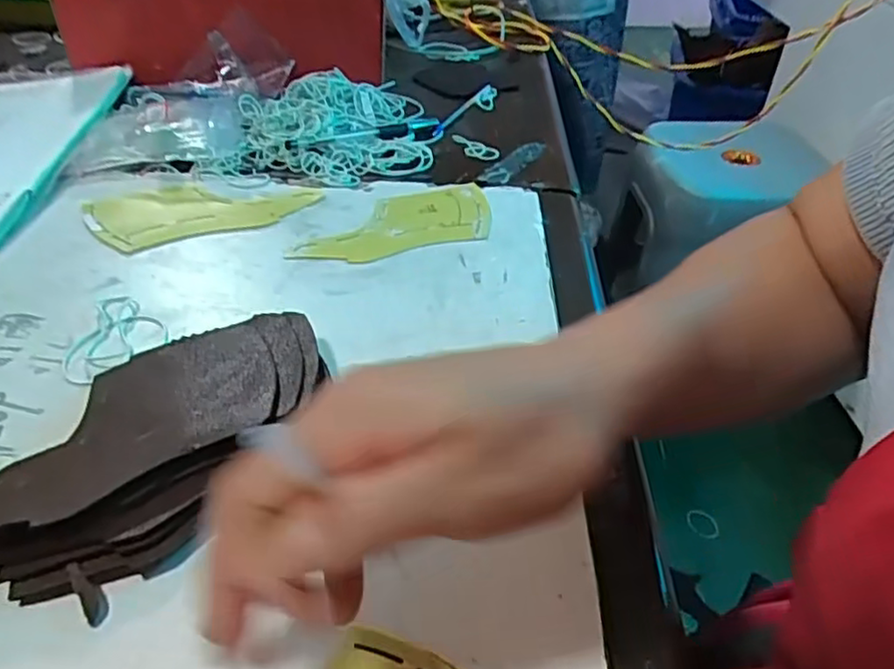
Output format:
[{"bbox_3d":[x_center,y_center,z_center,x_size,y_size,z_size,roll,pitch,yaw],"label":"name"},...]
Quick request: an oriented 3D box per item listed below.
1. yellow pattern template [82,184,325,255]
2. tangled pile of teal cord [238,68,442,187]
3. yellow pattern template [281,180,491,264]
[{"bbox_3d":[-0.172,-0.092,0.484,0.148,0.005,0.079,-18,45,-21],"label":"yellow pattern template"},{"bbox_3d":[-0.087,-0.177,0.567,0.153,0.024,0.155,-5,42,-8],"label":"tangled pile of teal cord"},{"bbox_3d":[-0.037,-0.076,0.473,0.145,0.005,0.075,-14,44,-18],"label":"yellow pattern template"}]

